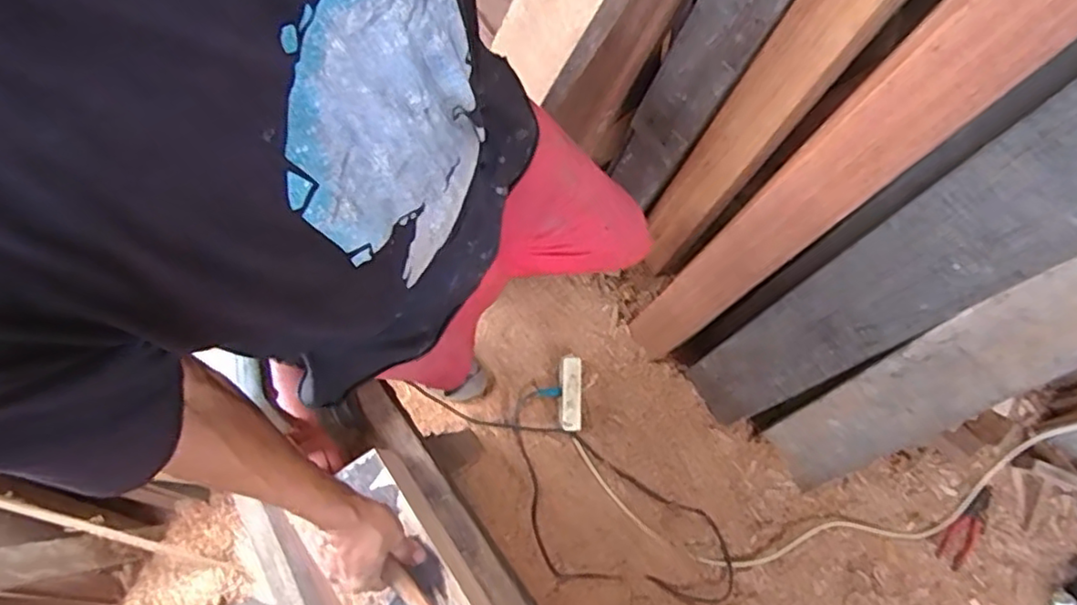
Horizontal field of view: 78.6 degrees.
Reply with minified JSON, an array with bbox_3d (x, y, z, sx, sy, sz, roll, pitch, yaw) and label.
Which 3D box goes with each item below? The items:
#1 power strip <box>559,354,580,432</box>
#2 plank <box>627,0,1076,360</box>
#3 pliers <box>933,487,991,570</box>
[{"bbox_3d":[0.071,0.198,1.450,0.044,0.049,0.165,1,76,-1],"label":"power strip"},{"bbox_3d":[0.380,-0.120,1.045,0.043,0.976,0.109,-20,73,-24],"label":"plank"},{"bbox_3d":[0.926,0.486,1.415,0.190,0.015,0.066,-42,81,-10],"label":"pliers"}]

